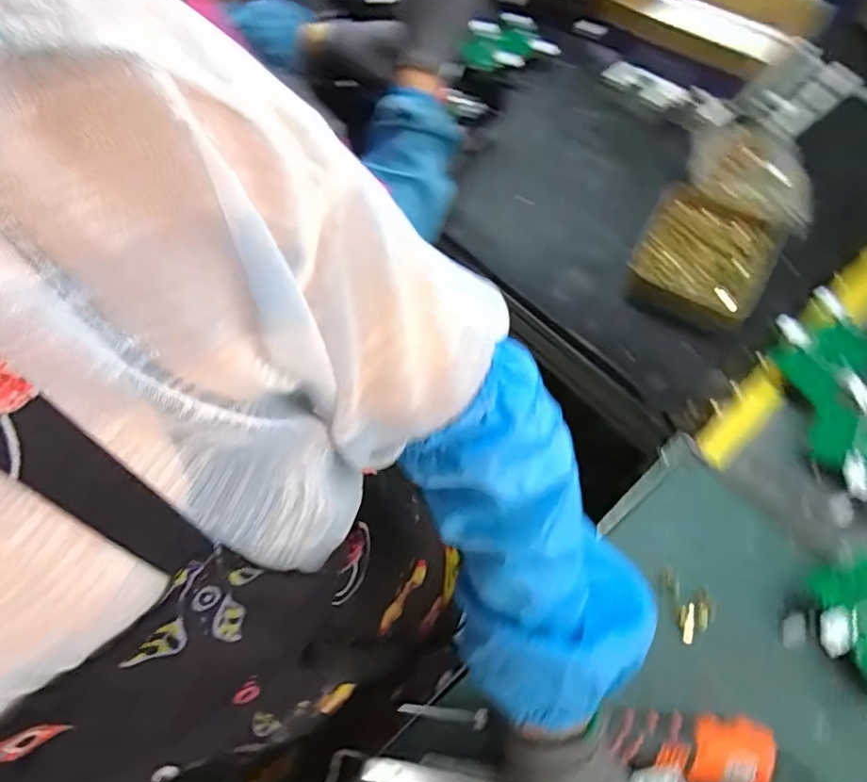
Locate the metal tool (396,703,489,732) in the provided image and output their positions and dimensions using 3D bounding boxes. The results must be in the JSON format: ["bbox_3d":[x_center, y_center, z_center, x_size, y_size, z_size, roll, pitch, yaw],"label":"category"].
[{"bbox_3d":[0.008,0.278,0.490,0.075,0.007,0.015,4,60,6],"label":"metal tool"}]

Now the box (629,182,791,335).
[{"bbox_3d":[0.338,-0.168,0.722,0.160,0.032,0.184,28,65,18],"label":"box"}]

